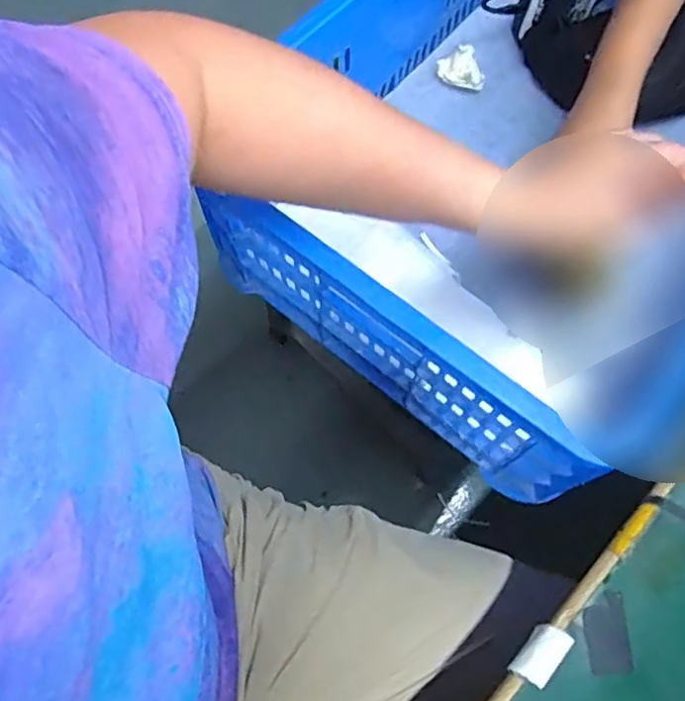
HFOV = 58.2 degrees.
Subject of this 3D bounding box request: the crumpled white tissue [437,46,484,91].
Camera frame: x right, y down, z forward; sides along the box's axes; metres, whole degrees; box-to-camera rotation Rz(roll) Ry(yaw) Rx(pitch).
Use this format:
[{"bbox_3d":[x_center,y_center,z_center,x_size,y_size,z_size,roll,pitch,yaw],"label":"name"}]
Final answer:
[{"bbox_3d":[0.133,-0.318,0.698,0.046,0.019,0.046,-15,70,-8],"label":"crumpled white tissue"}]

